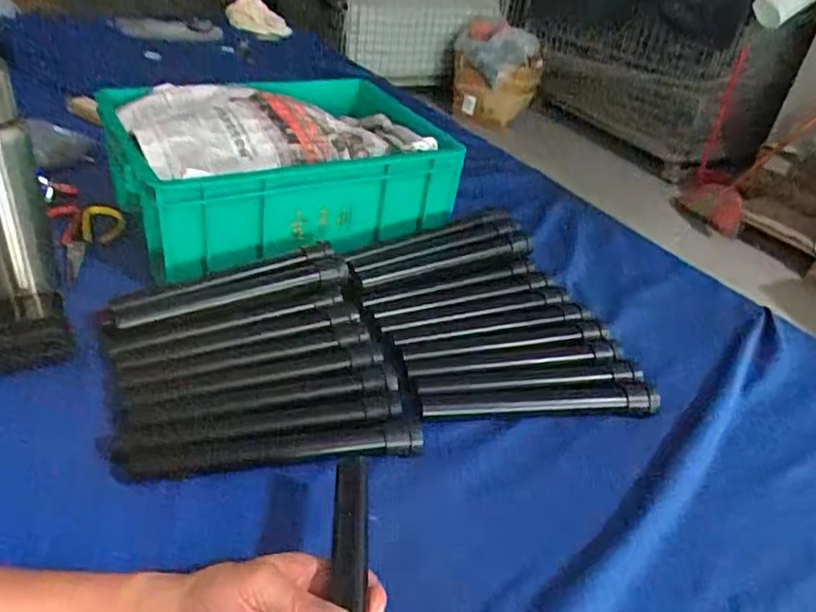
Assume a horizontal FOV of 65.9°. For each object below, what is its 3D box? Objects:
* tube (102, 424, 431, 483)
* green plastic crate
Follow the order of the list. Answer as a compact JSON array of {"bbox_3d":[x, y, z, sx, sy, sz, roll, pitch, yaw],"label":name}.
[{"bbox_3d":[-0.119,0.129,0.550,0.264,0.027,0.033,-1,36,-12],"label":"tube"},{"bbox_3d":[-0.162,-0.176,0.836,0.404,0.174,0.255,-15,41,-29],"label":"green plastic crate"}]

